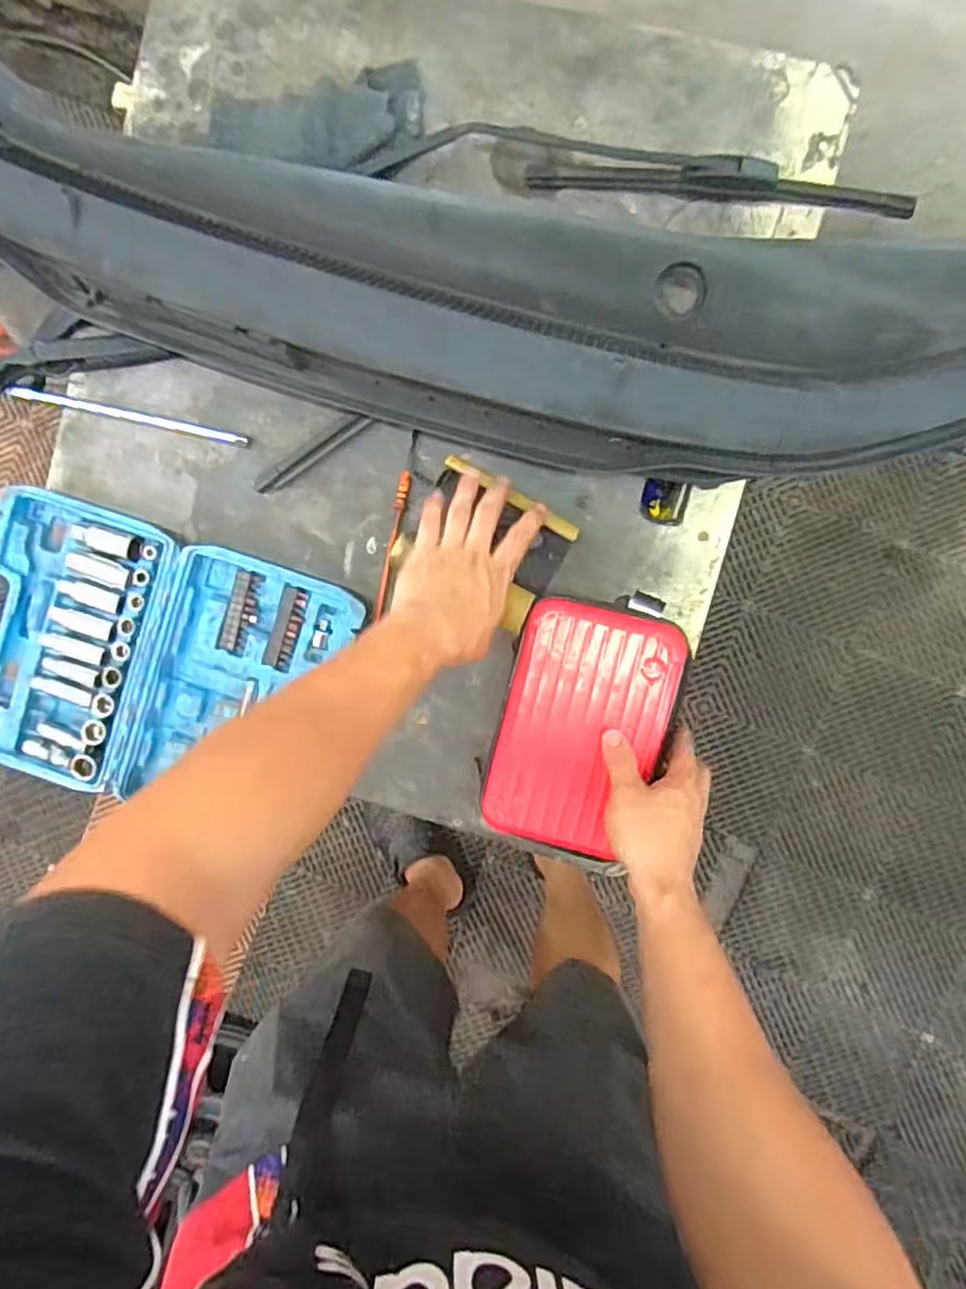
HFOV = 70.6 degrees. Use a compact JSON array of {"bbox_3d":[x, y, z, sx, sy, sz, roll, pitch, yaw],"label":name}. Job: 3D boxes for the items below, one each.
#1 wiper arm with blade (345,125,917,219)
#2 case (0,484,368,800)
[{"bbox_3d":[0.138,-0.438,0.621,0.498,0.036,0.058,6,92,6],"label":"wiper arm with blade"},{"bbox_3d":[-0.355,0.015,0.685,0.413,0.030,0.265,18,93,5],"label":"case"}]

